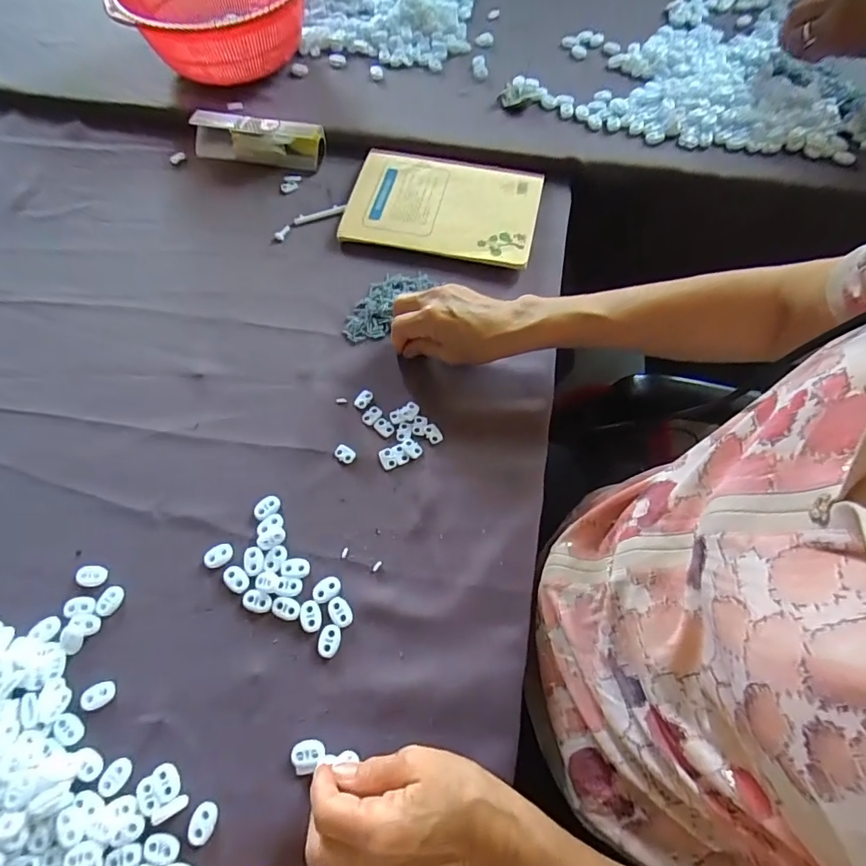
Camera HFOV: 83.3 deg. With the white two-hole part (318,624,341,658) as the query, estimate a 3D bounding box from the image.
[{"bbox_3d":[-0.078,0.155,0.363,0.015,0.004,0.022,10,66,6],"label":"white two-hole part"}]

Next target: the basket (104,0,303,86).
[{"bbox_3d":[-0.264,-0.523,0.604,0.217,0.099,0.254,-5,65,0],"label":"basket"}]

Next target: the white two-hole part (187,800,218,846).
[{"bbox_3d":[-0.151,0.256,0.320,0.016,0.004,0.023,8,66,5],"label":"white two-hole part"}]

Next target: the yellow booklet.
[{"bbox_3d":[0.013,-0.257,0.537,0.201,0.013,0.143,10,66,6],"label":"yellow booklet"}]

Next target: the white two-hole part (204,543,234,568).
[{"bbox_3d":[-0.172,0.098,0.390,0.023,0.004,0.015,-27,68,-10],"label":"white two-hole part"}]

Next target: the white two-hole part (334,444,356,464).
[{"bbox_3d":[-0.078,0.018,0.428,0.019,0.004,0.013,32,70,15],"label":"white two-hole part"}]

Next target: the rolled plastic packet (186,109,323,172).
[{"bbox_3d":[-0.209,-0.351,0.576,0.155,0.037,0.044,11,66,7],"label":"rolled plastic packet"}]

